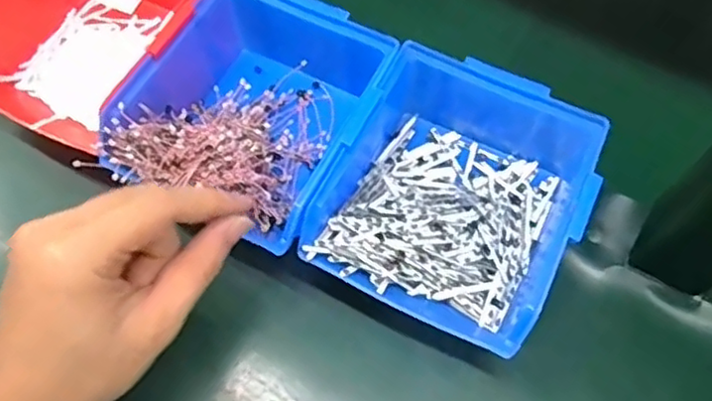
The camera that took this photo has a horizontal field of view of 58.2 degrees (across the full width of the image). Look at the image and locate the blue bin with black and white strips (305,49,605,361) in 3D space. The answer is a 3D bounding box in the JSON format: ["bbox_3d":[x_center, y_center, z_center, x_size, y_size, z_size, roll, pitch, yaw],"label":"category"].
[{"bbox_3d":[0.056,-0.004,0.356,0.128,0.068,0.151,24,68,10],"label":"blue bin with black and white strips"}]

